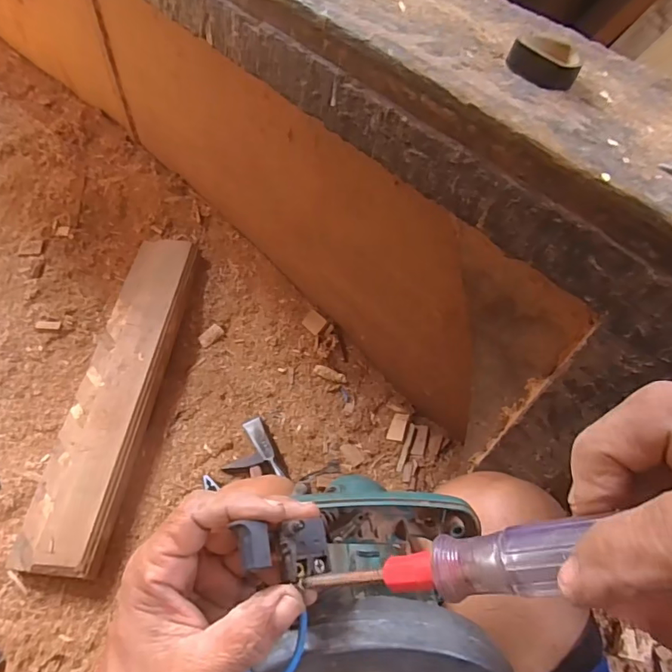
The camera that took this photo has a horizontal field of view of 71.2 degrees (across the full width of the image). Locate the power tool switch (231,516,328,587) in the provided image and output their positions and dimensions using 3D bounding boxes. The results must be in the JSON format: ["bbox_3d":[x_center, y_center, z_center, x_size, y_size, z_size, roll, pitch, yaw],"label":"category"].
[{"bbox_3d":[-0.026,0.112,0.243,0.046,0.020,0.028,2,67,-25],"label":"power tool switch"}]

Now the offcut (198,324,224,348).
[{"bbox_3d":[-0.242,-0.001,0.905,0.029,0.007,0.049,38,60,20],"label":"offcut"}]

